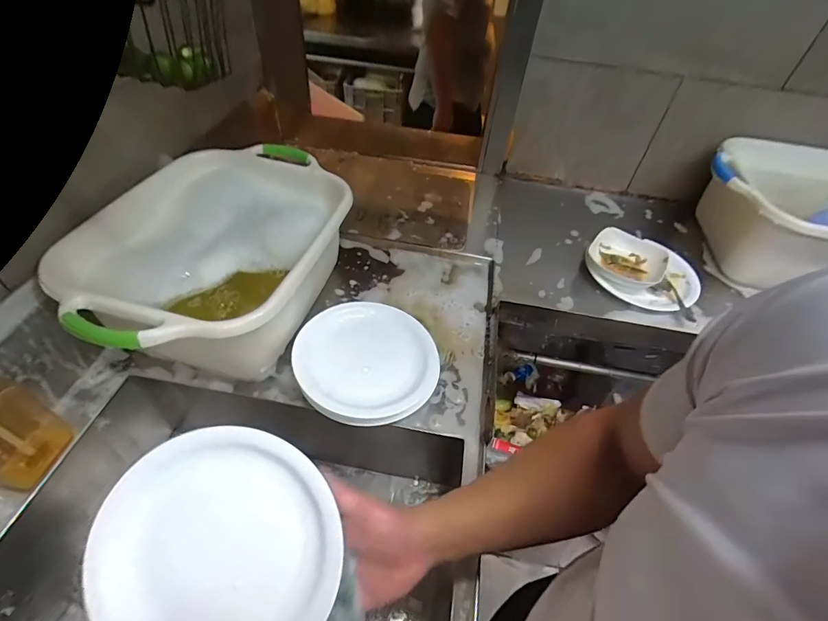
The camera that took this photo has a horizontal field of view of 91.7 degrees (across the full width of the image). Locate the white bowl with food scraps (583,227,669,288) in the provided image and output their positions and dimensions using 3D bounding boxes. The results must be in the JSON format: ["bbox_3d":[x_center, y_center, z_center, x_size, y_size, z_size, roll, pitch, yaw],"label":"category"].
[{"bbox_3d":[0.468,-0.111,0.884,0.162,0.043,0.160,3,47,-3],"label":"white bowl with food scraps"}]

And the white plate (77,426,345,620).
[{"bbox_3d":[-0.184,0.224,0.389,0.222,0.031,0.207,0,80,-3],"label":"white plate"}]

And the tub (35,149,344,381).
[{"bbox_3d":[-0.297,-0.075,0.674,0.312,0.191,0.460,14,47,7],"label":"tub"}]

